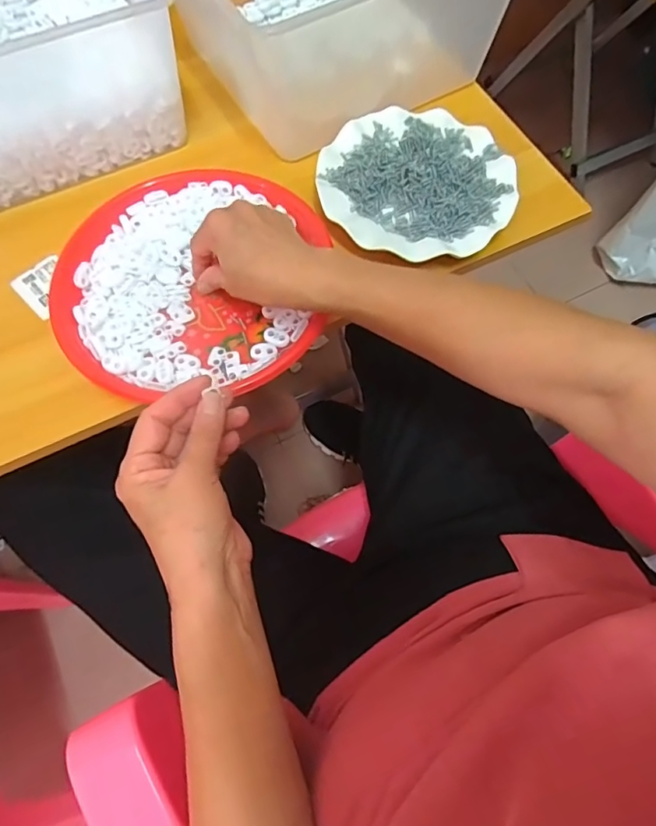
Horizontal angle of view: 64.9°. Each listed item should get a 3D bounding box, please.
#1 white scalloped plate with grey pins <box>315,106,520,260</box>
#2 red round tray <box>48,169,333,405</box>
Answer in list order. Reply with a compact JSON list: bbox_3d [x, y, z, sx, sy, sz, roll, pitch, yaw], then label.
[{"bbox_3d":[0.084,-0.220,0.496,0.182,0.021,0.175,-1,67,2],"label":"white scalloped plate with grey pins"},{"bbox_3d":[-0.120,-0.118,0.455,0.227,0.025,0.216,-1,67,2],"label":"red round tray"}]

